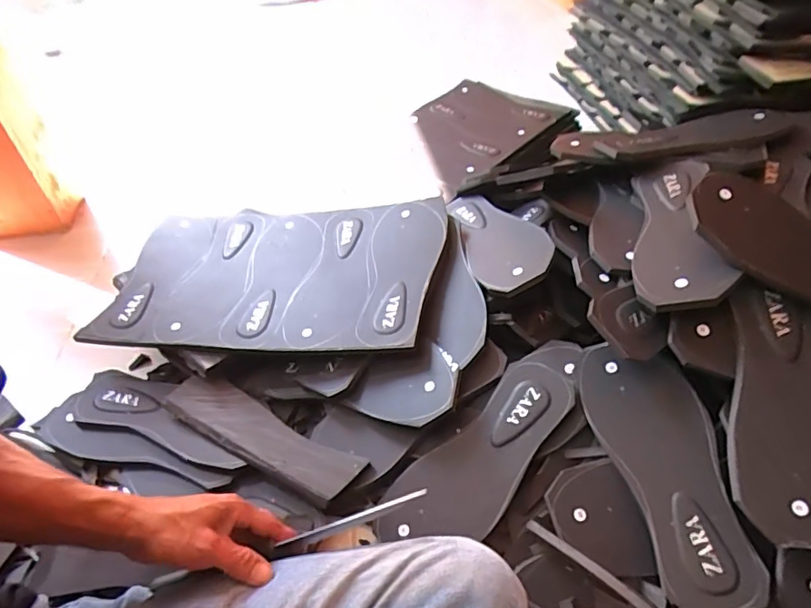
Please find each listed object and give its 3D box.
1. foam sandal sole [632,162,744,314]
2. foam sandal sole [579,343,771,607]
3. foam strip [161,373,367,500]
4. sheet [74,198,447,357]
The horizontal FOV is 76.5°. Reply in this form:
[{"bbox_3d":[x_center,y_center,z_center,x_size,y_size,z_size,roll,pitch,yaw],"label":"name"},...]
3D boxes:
[{"bbox_3d":[0.292,-0.085,0.561,0.085,0.021,0.240,-12,40,30],"label":"foam sandal sole"},{"bbox_3d":[0.246,0.147,0.484,0.095,0.009,0.245,-26,55,16],"label":"foam sandal sole"},{"bbox_3d":[-0.165,0.145,0.581,0.248,0.010,0.063,22,51,23],"label":"foam strip"},{"bbox_3d":[-0.180,-0.044,0.691,0.440,0.027,0.252,1,50,12],"label":"sheet"}]

